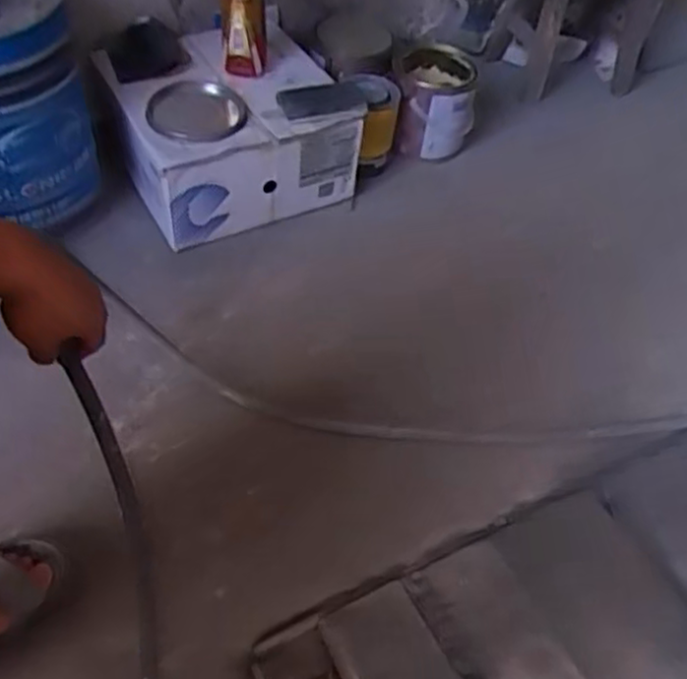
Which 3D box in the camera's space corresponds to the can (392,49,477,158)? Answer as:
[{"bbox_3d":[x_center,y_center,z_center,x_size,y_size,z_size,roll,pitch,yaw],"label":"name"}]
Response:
[{"bbox_3d":[0.159,-0.415,1.312,0.153,0.174,0.155,3,48,-3],"label":"can"}]

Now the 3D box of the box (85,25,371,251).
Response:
[{"bbox_3d":[-0.191,-0.345,1.203,0.341,0.203,0.307,-18,53,-20],"label":"box"}]

